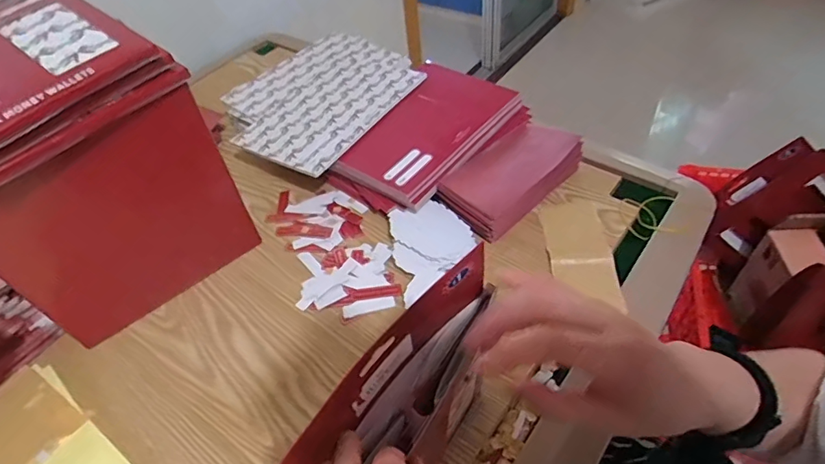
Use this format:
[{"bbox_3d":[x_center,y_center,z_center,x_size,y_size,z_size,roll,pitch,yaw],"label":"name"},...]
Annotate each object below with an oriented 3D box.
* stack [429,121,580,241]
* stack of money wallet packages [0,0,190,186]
[{"bbox_3d":[0.128,-0.074,0.636,0.171,0.052,0.116,-37,55,-24],"label":"stack"},{"bbox_3d":[-0.345,-0.133,0.432,0.184,0.068,0.208,27,56,26],"label":"stack of money wallet packages"}]

